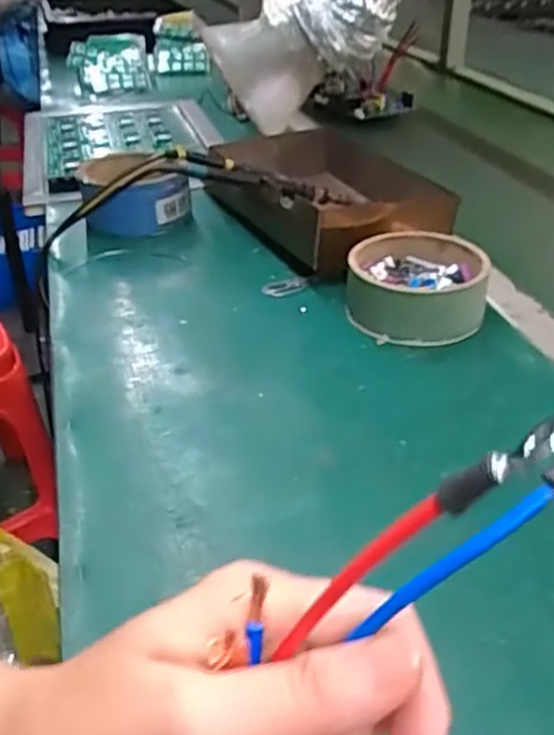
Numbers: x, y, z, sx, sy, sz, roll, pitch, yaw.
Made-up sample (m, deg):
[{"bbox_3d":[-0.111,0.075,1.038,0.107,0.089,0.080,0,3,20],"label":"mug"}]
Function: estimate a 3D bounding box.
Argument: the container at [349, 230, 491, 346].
[{"bbox_3d":[0.124,-0.073,0.653,0.120,0.056,0.121,0,33,2],"label":"container"}]

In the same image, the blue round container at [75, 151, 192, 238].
[{"bbox_3d":[-0.165,-0.203,0.834,0.118,0.079,0.124,-12,35,-16],"label":"blue round container"}]

